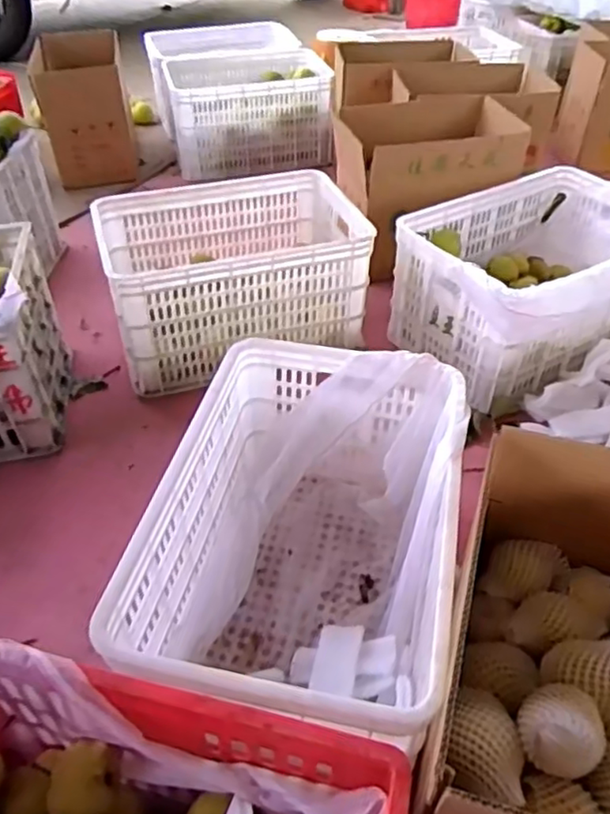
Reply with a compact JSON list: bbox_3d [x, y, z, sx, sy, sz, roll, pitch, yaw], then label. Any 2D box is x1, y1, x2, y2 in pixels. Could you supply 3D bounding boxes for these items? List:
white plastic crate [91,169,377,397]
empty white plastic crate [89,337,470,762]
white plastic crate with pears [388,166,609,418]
[{"bbox_3d":[-0.159,-0.290,1.394,0.524,0.271,0.378,-14,45,-15],"label":"white plastic crate"},{"bbox_3d":[0.008,0.191,0.875,0.351,0.287,0.535,10,44,10],"label":"empty white plastic crate"},{"bbox_3d":[0.482,-0.273,1.378,0.532,0.270,0.413,-28,50,-27],"label":"white plastic crate with pears"}]

